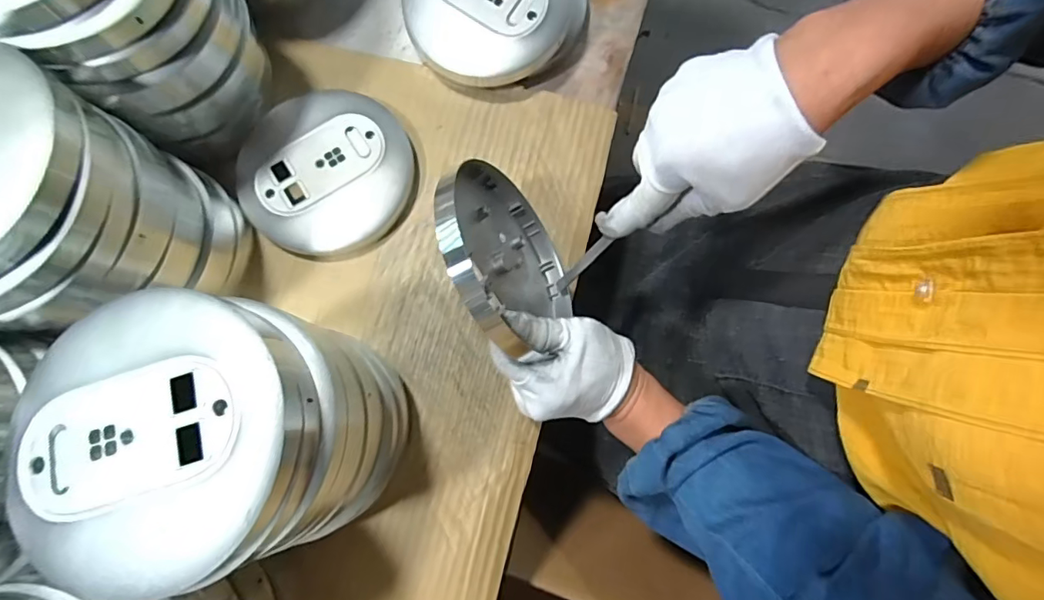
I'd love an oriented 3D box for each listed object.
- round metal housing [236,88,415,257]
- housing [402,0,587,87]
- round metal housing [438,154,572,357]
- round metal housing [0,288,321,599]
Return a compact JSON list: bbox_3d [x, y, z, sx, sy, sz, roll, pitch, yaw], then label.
[{"bbox_3d":[-0.158,-0.102,0.399,0.138,0.021,0.130,0,79,-1],"label":"round metal housing"},{"bbox_3d":[-0.021,-0.243,0.413,0.131,0.053,0.149,43,81,7],"label":"housing"},{"bbox_3d":[-0.014,-0.035,0.343,0.020,0.121,0.123,-26,93,29],"label":"round metal housing"},{"bbox_3d":[-0.163,0.064,0.232,0.130,0.033,0.130,0,78,1],"label":"round metal housing"}]

